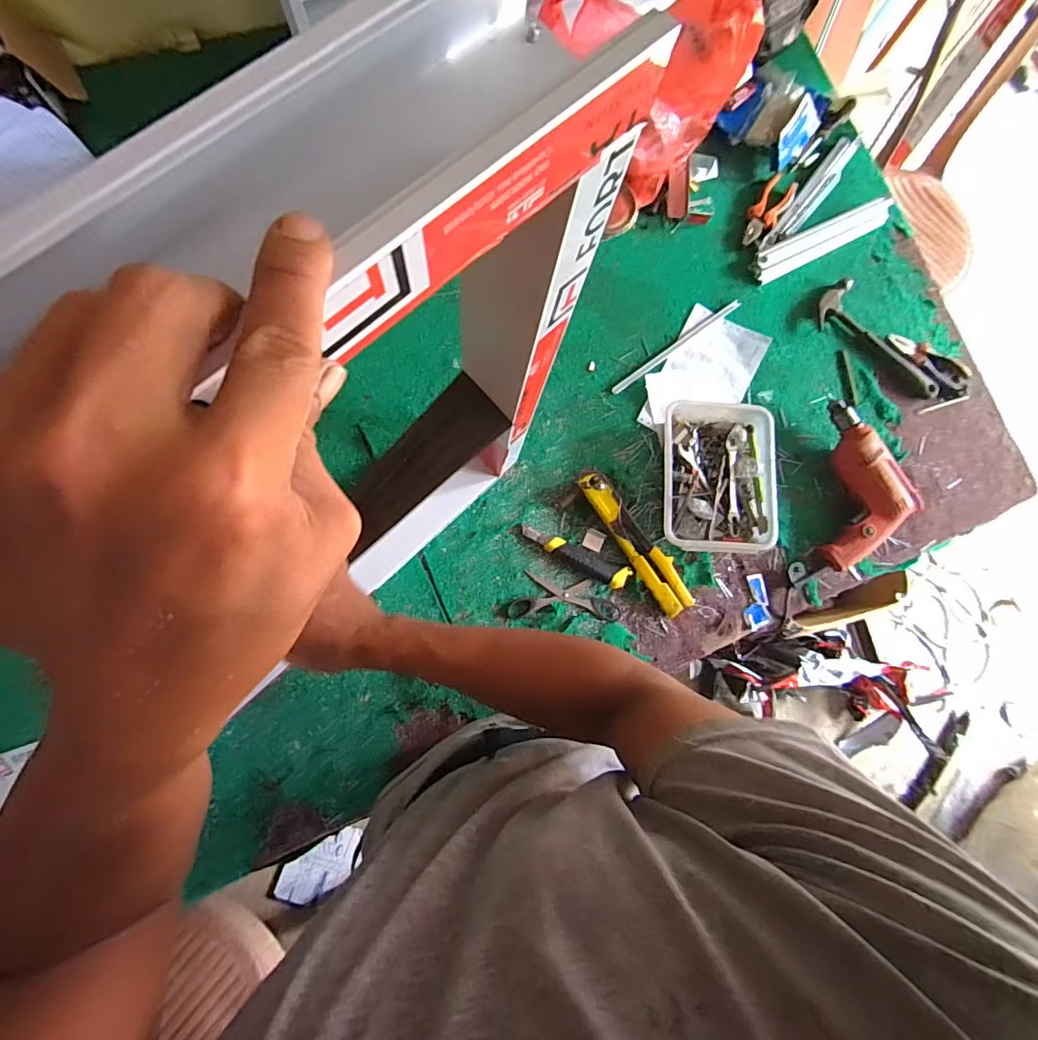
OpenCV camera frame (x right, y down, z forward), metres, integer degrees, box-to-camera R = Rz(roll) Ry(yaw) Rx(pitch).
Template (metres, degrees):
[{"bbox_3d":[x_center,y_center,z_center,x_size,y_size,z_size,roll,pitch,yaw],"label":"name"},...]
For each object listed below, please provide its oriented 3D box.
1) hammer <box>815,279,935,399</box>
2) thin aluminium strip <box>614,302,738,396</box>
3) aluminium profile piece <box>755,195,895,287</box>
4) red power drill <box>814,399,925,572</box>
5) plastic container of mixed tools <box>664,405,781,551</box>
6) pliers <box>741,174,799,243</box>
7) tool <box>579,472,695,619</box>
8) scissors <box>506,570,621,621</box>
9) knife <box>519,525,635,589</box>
[{"bbox_3d":[0.622,-0.312,0.842,0.244,0.027,0.104,39,81,2],"label":"hammer"},{"bbox_3d":[0.259,-0.284,0.806,0.270,0.005,0.014,-37,86,-8],"label":"thin aluminium strip"},{"bbox_3d":[0.524,-0.487,0.852,0.285,0.018,0.050,-27,85,-7],"label":"aluminium profile piece"},{"bbox_3d":[0.553,-0.050,0.780,0.138,0.068,0.256,7,82,-3],"label":"red power drill"},{"bbox_3d":[0.302,-0.066,0.761,0.171,0.051,0.234,4,82,-3],"label":"plastic container of mixed tools"},{"bbox_3d":[0.431,-0.538,0.855,0.051,0.012,0.157,36,81,2],"label":"pliers"},{"bbox_3d":[0.176,0.031,0.734,0.050,0.033,0.241,-33,85,-8],"label":"tool"},{"bbox_3d":[0.068,0.114,0.729,0.164,0.004,0.065,2,82,-4],"label":"scissors"},{"bbox_3d":[0.083,0.055,0.732,0.169,0.023,0.034,25,81,0],"label":"knife"}]

